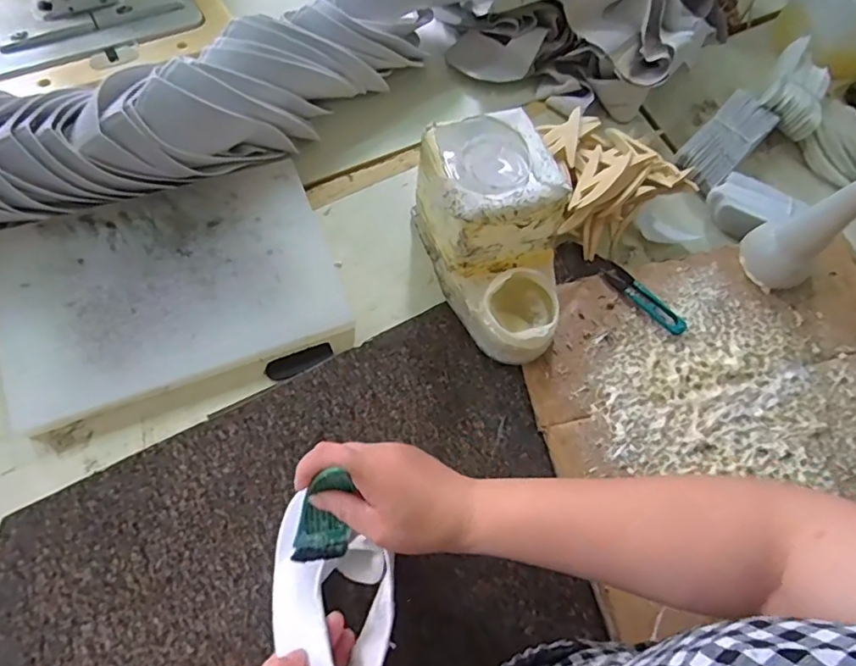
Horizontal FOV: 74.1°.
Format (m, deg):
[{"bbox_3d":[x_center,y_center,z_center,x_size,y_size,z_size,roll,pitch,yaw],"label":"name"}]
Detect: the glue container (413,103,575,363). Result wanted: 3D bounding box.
[{"bbox_3d":[0.068,-0.085,0.537,0.109,0.129,0.211,-17,71,-12],"label":"glue container"}]

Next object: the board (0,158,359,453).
[{"bbox_3d":[-0.234,-0.039,0.527,0.288,0.020,0.200,-20,79,-16],"label":"board"}]

